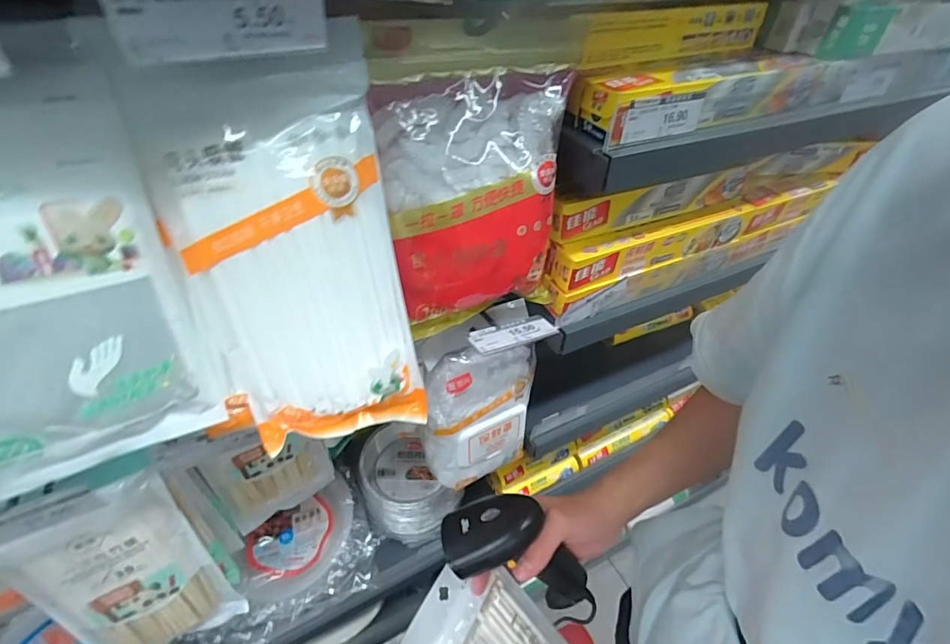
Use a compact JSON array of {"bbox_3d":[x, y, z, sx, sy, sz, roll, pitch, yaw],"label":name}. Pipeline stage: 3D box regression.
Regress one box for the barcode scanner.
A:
[{"bbox_3d":[0.052,0.225,0.438,0.167,0.072,0.070,41,37,-24],"label":"barcode scanner"}]

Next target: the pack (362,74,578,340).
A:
[{"bbox_3d":[0.005,-0.102,0.436,0.172,0.224,0.055,-15,46,-19],"label":"pack"}]

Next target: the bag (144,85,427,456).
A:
[{"bbox_3d":[-0.138,-0.023,0.360,0.158,0.261,0.027,-12,27,-8],"label":"bag"}]

